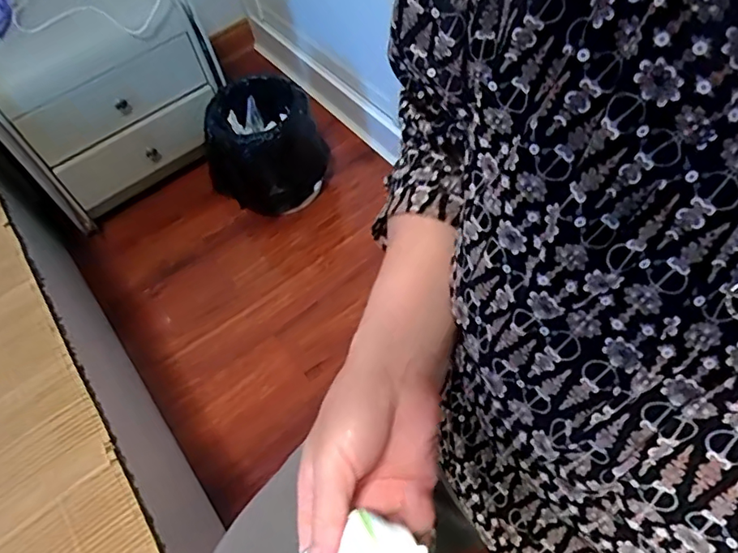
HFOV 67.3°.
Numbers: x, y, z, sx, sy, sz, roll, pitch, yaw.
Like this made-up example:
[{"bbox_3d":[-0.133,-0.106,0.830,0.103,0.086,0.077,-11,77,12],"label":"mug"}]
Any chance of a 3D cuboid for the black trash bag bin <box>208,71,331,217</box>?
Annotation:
[{"bbox_3d":[-0.254,-0.311,1.360,0.287,0.252,0.208,-24,56,-10],"label":"black trash bag bin"}]

